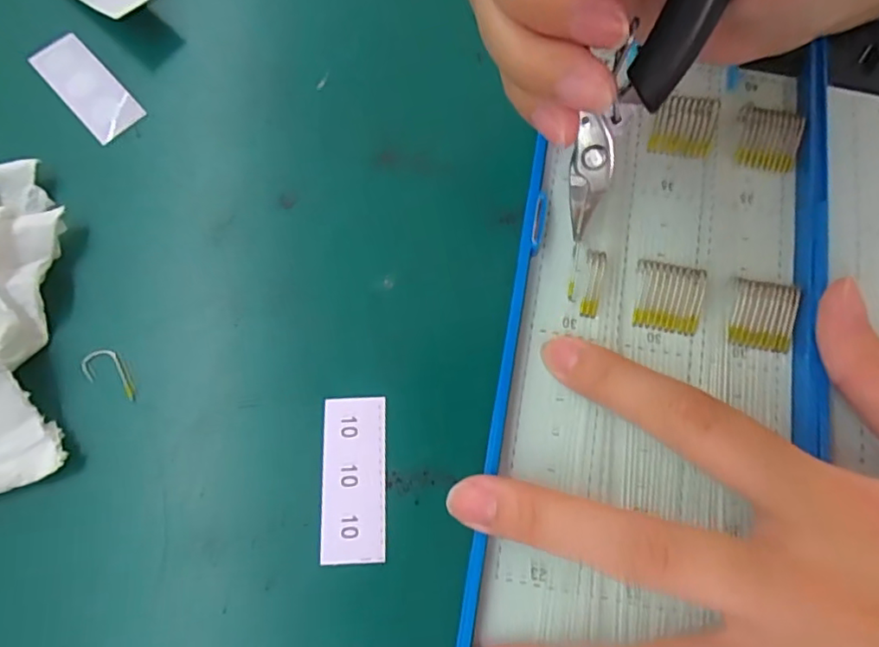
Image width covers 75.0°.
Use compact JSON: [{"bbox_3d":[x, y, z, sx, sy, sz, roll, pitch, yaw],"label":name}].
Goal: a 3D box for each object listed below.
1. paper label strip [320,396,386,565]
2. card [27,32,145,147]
[{"bbox_3d":[-0.025,0.044,0.165,0.018,0.004,0.046,-1,74,-2],"label":"paper label strip"},{"bbox_3d":[-0.124,-0.083,0.202,0.018,0.006,0.046,-42,79,-12],"label":"card"}]

